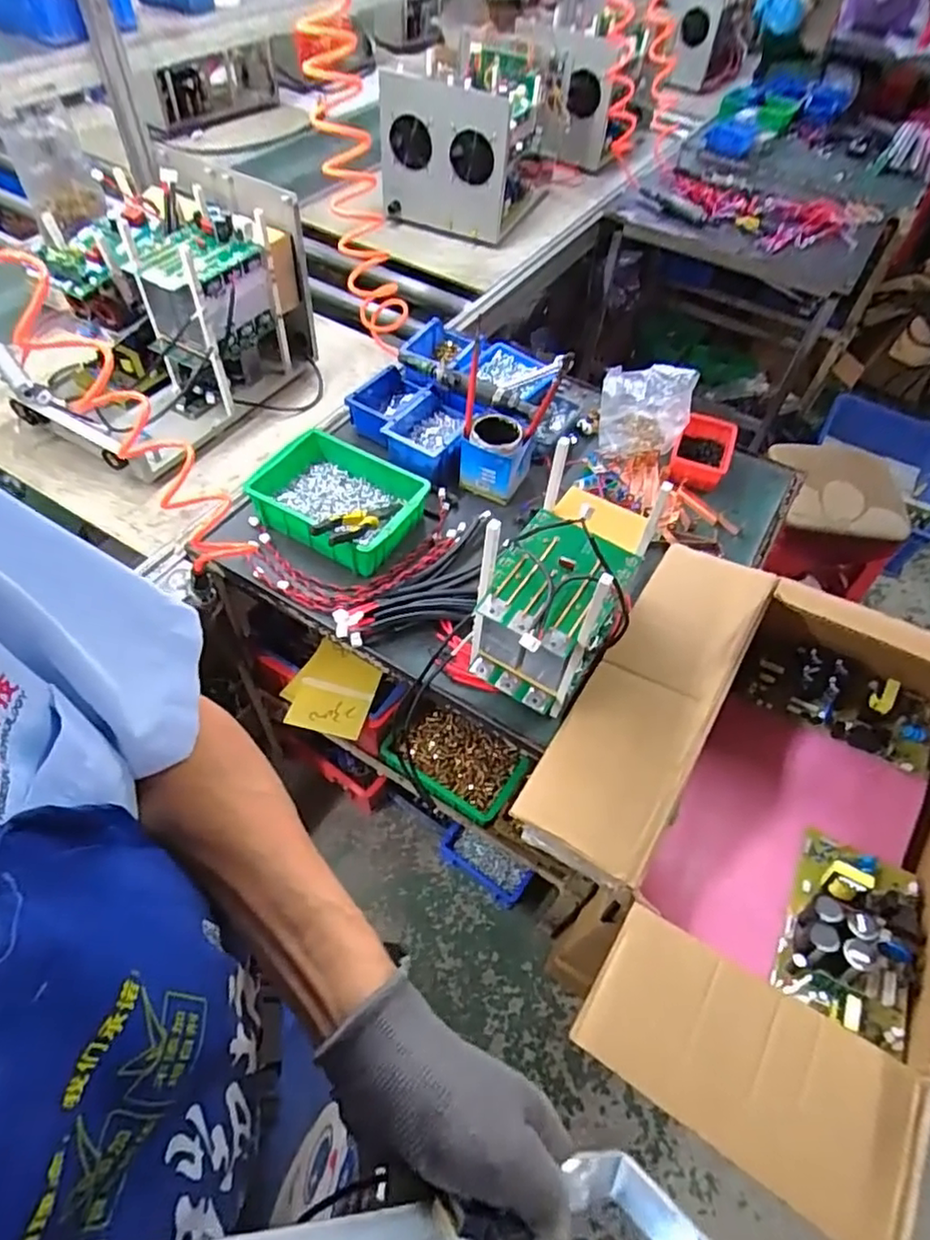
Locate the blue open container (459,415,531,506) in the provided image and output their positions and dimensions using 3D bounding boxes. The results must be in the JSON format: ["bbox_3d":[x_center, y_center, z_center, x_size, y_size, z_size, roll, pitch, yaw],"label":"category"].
[{"bbox_3d":[0.055,-0.275,1.076,0.109,0.100,0.102,15,55,7],"label":"blue open container"}]

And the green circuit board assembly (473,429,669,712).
[{"bbox_3d":[0.123,-0.039,0.791,0.154,0.216,0.240,29,59,18],"label":"green circuit board assembly"}]

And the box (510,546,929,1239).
[{"bbox_3d":[0.355,0.203,0.754,0.471,0.315,0.686,31,59,17],"label":"box"}]

